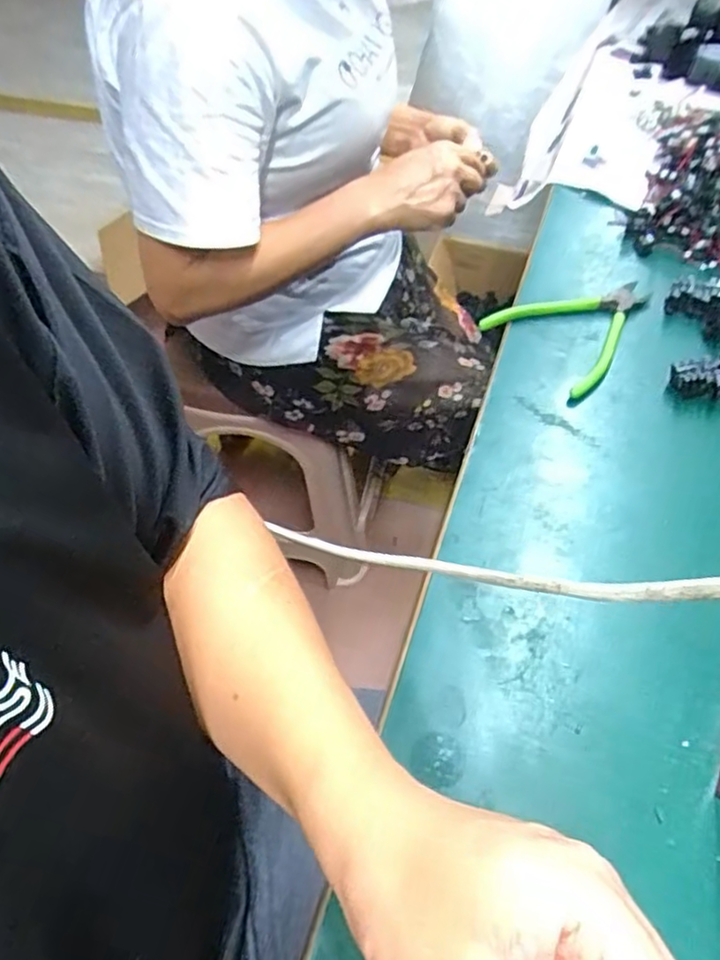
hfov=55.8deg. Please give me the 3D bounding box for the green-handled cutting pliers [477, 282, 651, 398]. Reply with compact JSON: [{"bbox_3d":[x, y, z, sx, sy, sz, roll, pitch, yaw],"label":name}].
[{"bbox_3d":[0.188,-0.131,0.572,0.131,0.018,0.112,-29,56,-18],"label":"green-handled cutting pliers"}]

